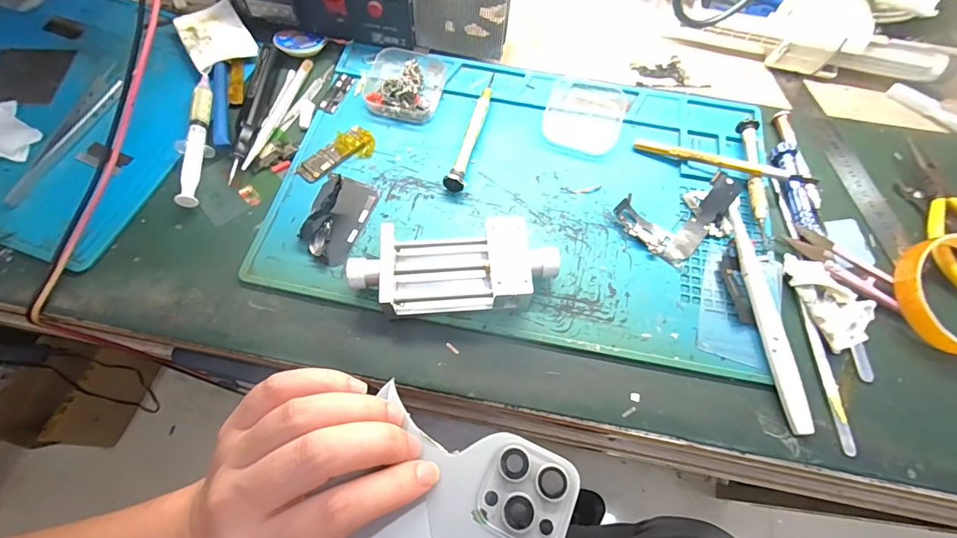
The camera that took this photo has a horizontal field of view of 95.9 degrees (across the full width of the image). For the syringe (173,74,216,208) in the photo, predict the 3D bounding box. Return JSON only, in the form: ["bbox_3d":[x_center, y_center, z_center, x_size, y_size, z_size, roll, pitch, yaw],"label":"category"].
[{"bbox_3d":[-0.227,-0.104,0.346,0.022,0.017,0.123,-8,66,-5],"label":"syringe"}]

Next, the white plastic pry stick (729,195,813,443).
[{"bbox_3d":[0.198,0.027,0.298,0.019,0.011,0.160,-1,65,-2],"label":"white plastic pry stick"}]

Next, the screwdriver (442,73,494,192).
[{"bbox_3d":[-0.002,-0.115,0.357,0.014,0.016,0.121,17,66,6],"label":"screwdriver"}]

